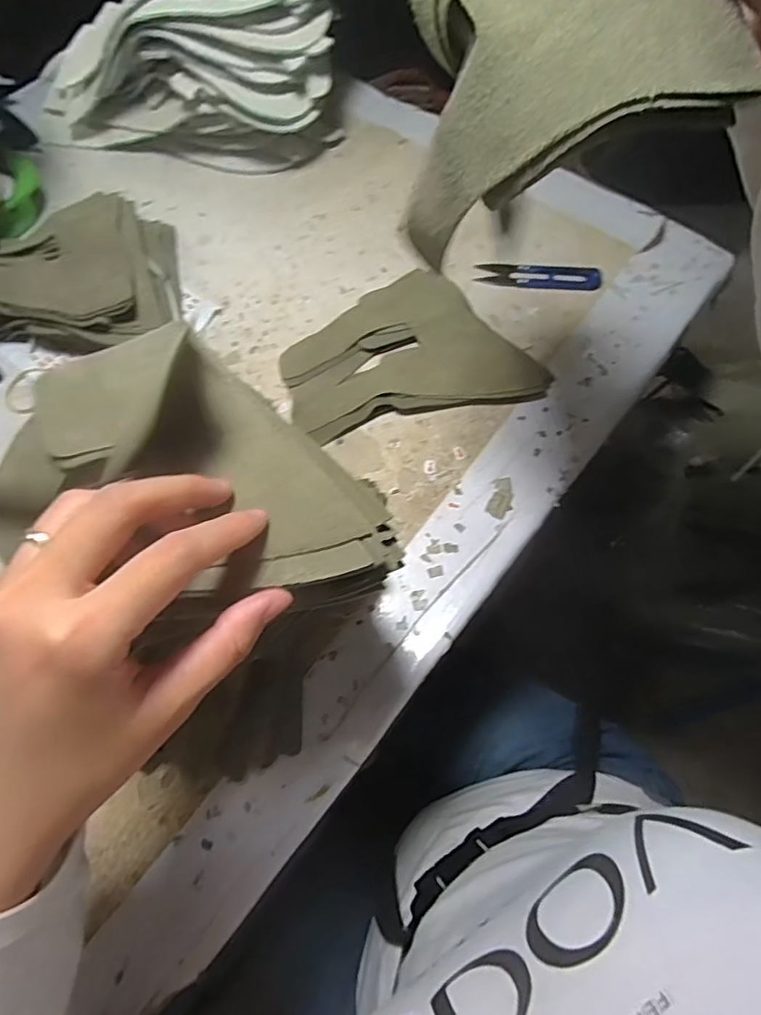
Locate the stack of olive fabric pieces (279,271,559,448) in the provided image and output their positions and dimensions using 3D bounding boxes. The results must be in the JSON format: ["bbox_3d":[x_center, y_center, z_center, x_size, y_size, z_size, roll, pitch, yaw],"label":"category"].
[{"bbox_3d":[0.021,-0.125,0.457,0.192,0.018,0.126,-11,67,-2],"label":"stack of olive fabric pieces"}]

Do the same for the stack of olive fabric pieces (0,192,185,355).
[{"bbox_3d":[-0.247,-0.201,0.485,0.183,0.058,0.144,9,67,6],"label":"stack of olive fabric pieces"}]

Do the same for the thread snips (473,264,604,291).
[{"bbox_3d":[0.135,-0.198,0.489,0.103,0.006,0.028,9,67,7],"label":"thread snips"}]

